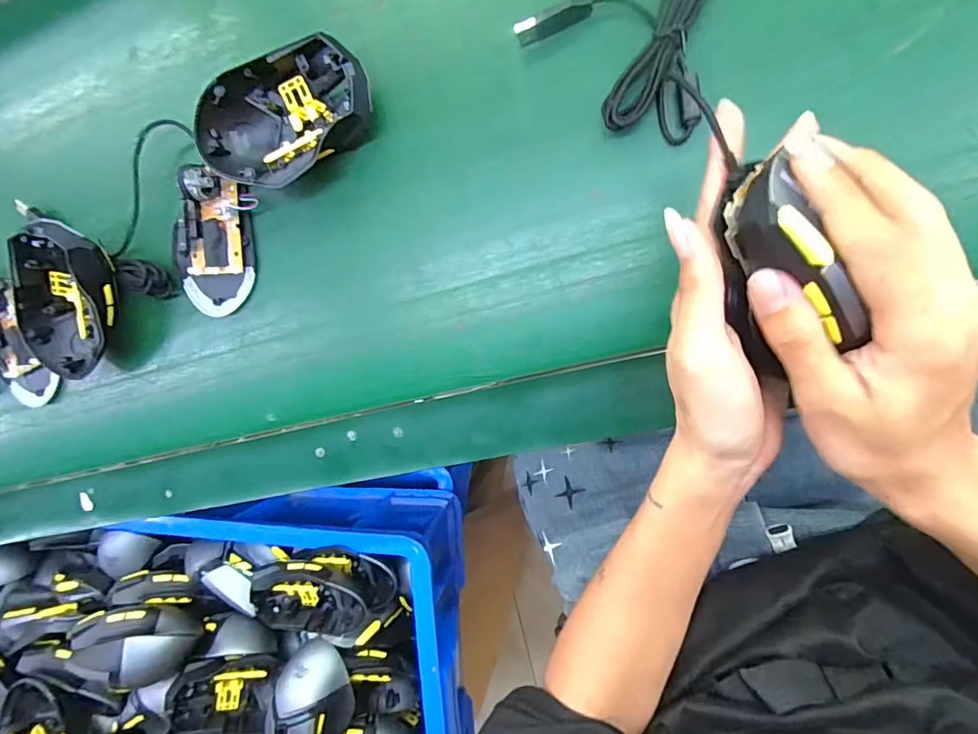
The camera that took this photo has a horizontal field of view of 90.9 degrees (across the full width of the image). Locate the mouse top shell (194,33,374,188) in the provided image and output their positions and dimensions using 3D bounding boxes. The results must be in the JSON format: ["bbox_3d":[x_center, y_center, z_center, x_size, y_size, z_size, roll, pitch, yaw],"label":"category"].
[{"bbox_3d":[-0.134,-0.166,0.329,0.115,0.045,0.074,-31,90,6],"label":"mouse top shell"}]

